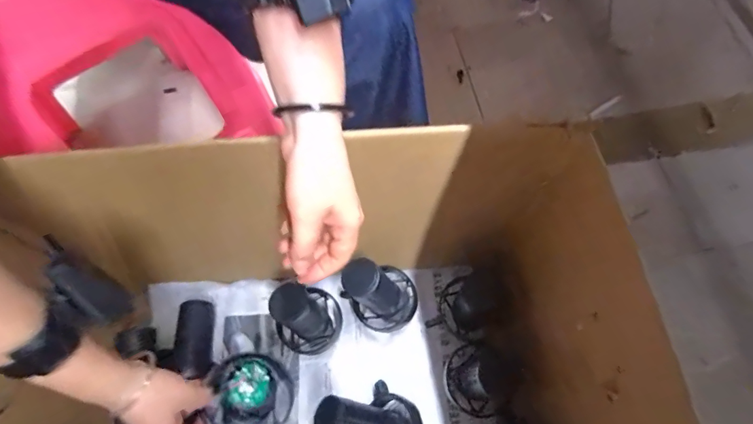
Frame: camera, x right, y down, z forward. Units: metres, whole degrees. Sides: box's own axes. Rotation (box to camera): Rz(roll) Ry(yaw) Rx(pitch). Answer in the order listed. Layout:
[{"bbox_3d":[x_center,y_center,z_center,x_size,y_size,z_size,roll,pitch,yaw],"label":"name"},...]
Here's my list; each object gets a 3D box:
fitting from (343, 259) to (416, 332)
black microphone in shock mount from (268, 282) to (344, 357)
[{"bbox_3d":[0.008,0.128,0.656,0.107,0.167,0.087,-19,65,-7],"label":"fitting"},{"bbox_3d":[-0.097,0.159,0.642,0.096,0.160,0.081,-41,69,-16],"label":"black microphone in shock mount"}]

